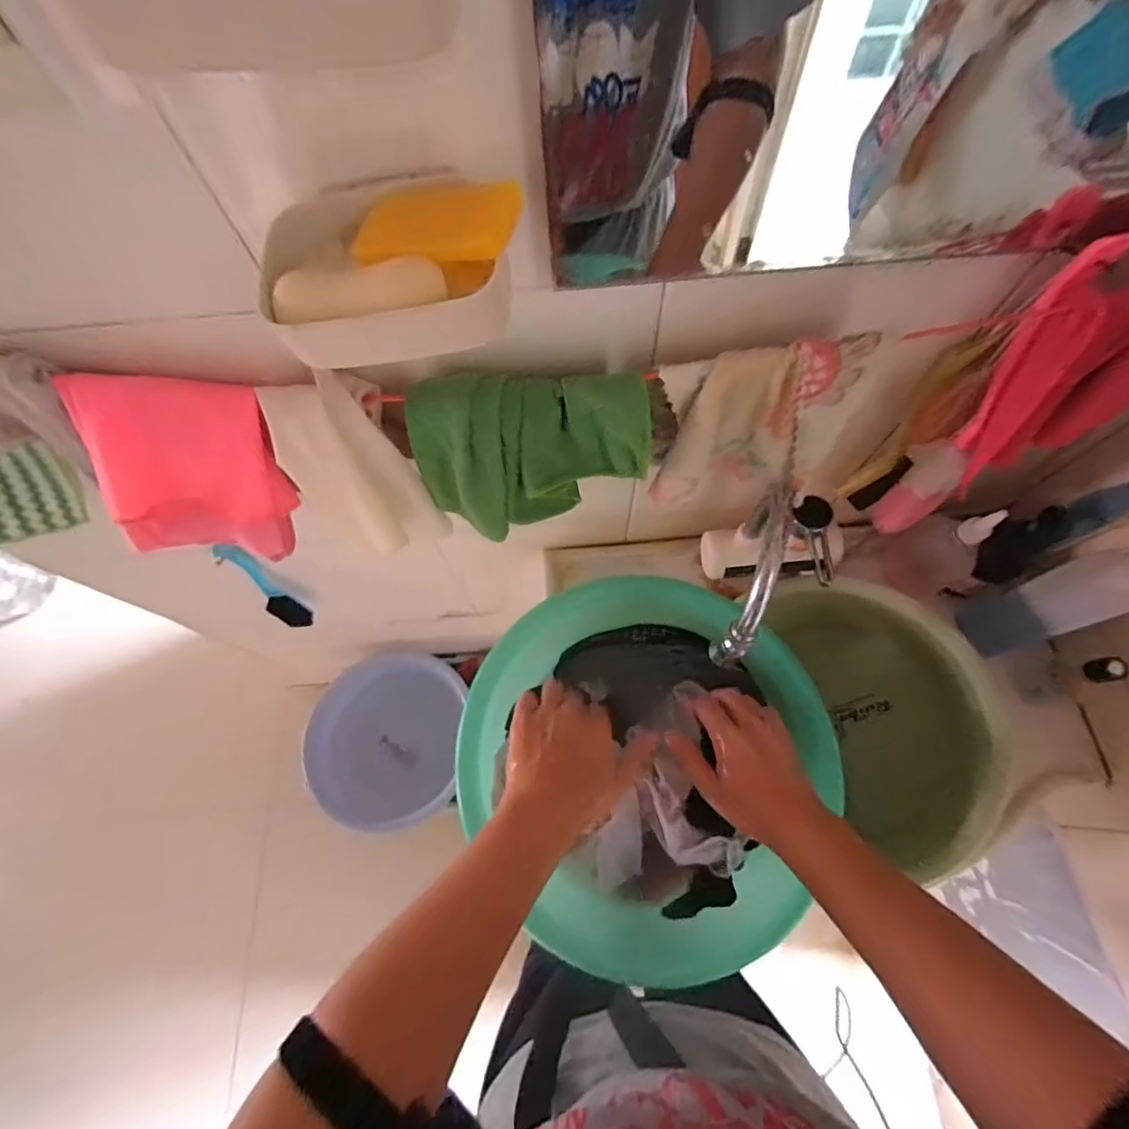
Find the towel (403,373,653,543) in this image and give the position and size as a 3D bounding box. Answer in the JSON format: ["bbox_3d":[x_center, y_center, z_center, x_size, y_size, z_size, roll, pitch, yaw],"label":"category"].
[{"bbox_3d":[-0.026,-0.081,0.402,0.173,0.132,0.028,-2,41,-2],"label":"towel"}]

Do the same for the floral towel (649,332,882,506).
[{"bbox_3d":[0.141,-0.094,0.405,0.135,0.160,0.048,-5,66,1],"label":"floral towel"}]

